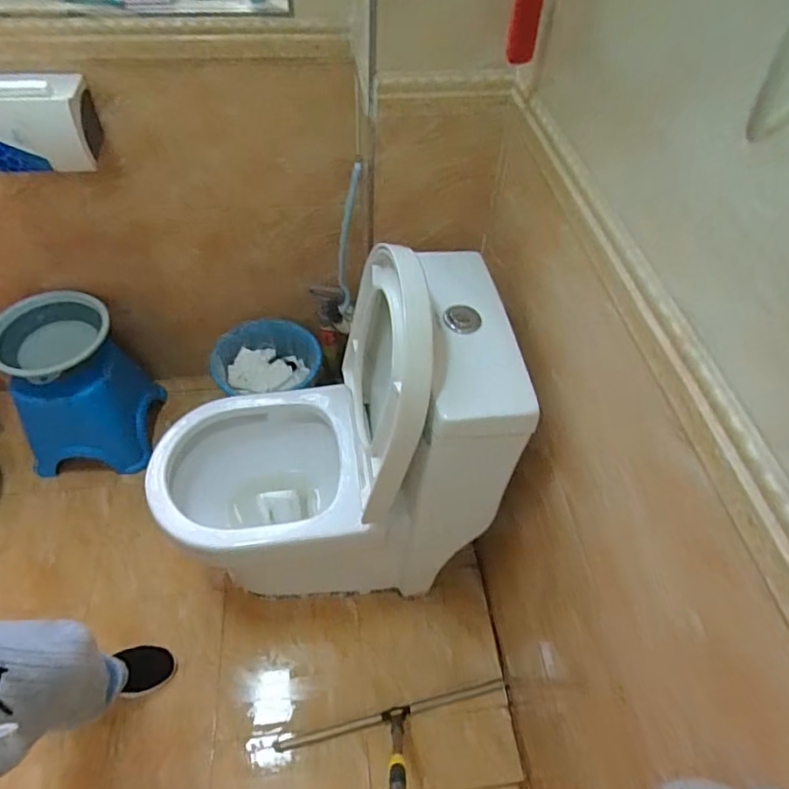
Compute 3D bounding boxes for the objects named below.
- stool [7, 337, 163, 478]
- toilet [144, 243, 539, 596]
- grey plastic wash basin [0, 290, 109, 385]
[{"bbox_3d":[-0.789,0.001,1.391,0.277,0.328,0.278,-3,52,-4],"label":"stool"},{"bbox_3d":[-0.142,0.123,1.062,0.597,0.763,0.336,-3,52,-4],"label":"toilet"},{"bbox_3d":[-0.790,-0.135,1.251,0.244,0.054,0.239,-16,54,-14],"label":"grey plastic wash basin"}]

